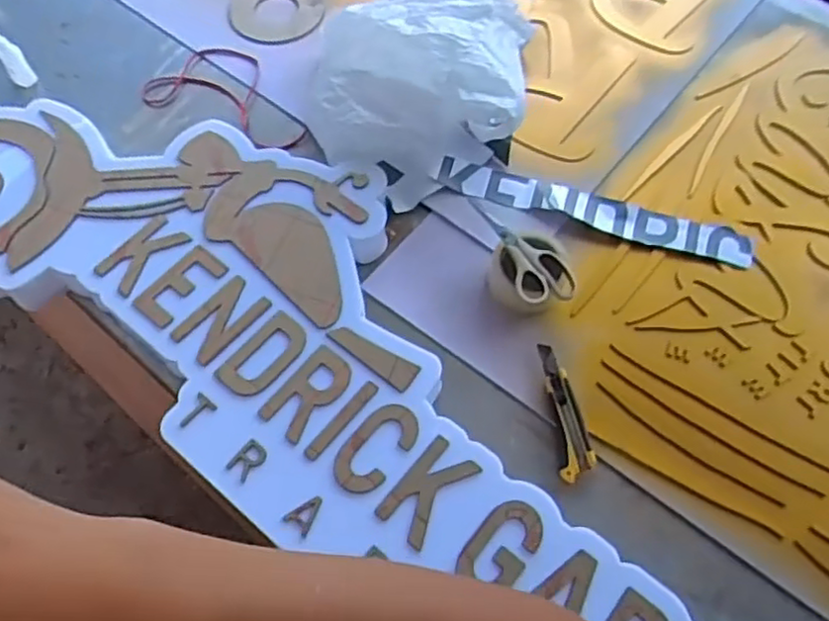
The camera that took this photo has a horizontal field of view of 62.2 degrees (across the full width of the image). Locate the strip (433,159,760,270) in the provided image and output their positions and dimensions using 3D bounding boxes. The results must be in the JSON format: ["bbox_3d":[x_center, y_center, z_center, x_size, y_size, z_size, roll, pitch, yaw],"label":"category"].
[{"bbox_3d":[0.253,-0.143,0.974,0.439,0.012,0.064,17,61,8],"label":"strip"}]

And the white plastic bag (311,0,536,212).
[{"bbox_3d":[0.004,-0.314,0.981,0.294,0.155,0.303,3,62,1],"label":"white plastic bag"}]

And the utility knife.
[{"bbox_3d":[0.182,0.120,0.825,0.037,0.025,0.168,-4,62,-2],"label":"utility knife"}]

